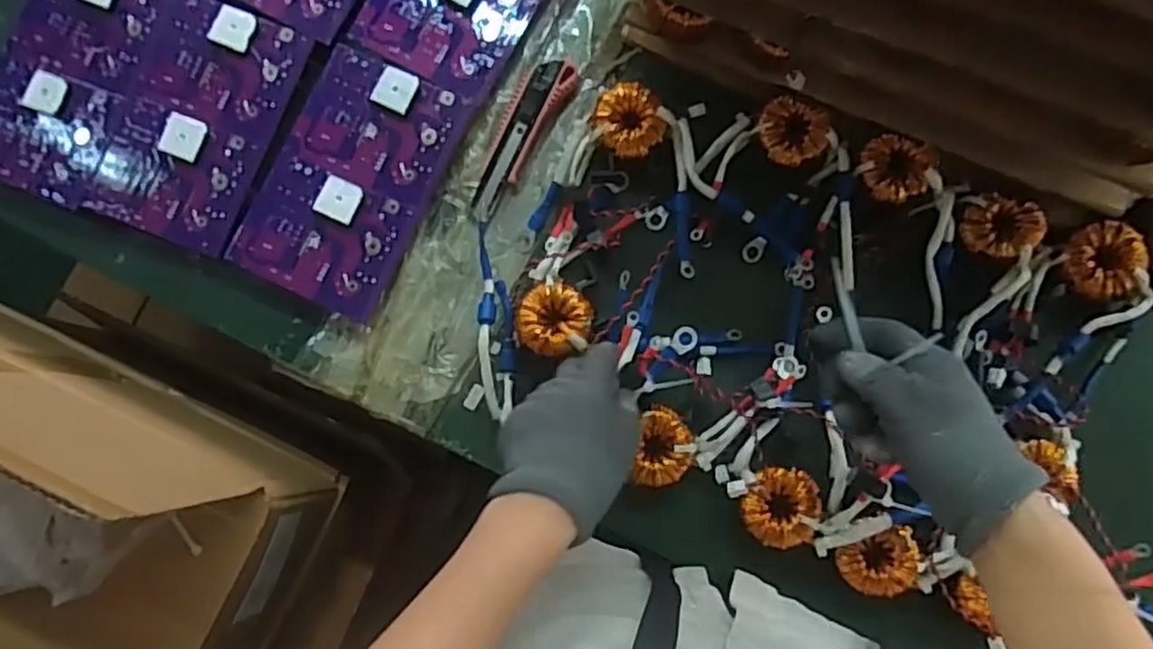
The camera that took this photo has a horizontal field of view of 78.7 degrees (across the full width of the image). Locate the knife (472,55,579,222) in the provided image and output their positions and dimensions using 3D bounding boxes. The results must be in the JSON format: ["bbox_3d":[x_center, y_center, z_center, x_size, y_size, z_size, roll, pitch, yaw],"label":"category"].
[{"bbox_3d":[-0.051,-0.159,0.583,0.041,0.016,0.146,30,86,7],"label":"knife"}]

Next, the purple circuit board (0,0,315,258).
[{"bbox_3d":[-0.367,-0.189,0.576,0.244,0.018,0.199,21,85,6],"label":"purple circuit board"}]

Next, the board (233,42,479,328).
[{"bbox_3d":[-0.181,-0.116,0.567,0.125,0.024,0.198,26,85,6],"label":"board"}]

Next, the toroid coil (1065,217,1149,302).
[{"bbox_3d":[0.399,-0.048,0.528,0.050,0.018,0.056,22,85,4],"label":"toroid coil"}]

